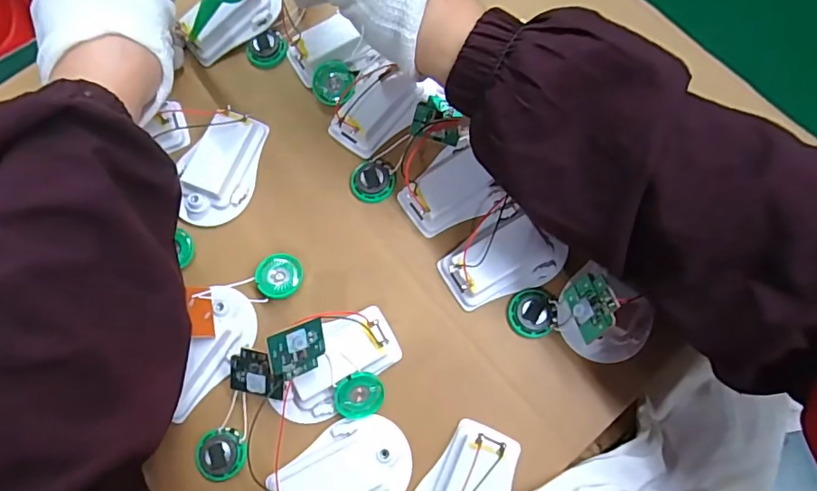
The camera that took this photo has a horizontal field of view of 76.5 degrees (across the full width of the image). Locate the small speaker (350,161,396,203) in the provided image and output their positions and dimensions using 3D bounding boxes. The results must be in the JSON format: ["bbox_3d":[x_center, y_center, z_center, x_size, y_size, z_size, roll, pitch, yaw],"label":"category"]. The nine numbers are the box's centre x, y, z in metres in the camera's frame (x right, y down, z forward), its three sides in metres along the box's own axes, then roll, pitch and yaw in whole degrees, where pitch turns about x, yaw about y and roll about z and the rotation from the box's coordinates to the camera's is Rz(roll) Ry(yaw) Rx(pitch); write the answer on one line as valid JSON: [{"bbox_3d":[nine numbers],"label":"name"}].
[{"bbox_3d":[-0.023,-0.042,0.336,0.029,0.008,0.027,1,78,-2],"label":"small speaker"}]

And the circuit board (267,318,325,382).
[{"bbox_3d":[-0.058,0.056,0.274,0.031,0.005,0.028,-16,109,-36],"label":"circuit board"}]

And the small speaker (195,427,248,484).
[{"bbox_3d":[-0.106,0.119,0.294,0.027,0.008,0.028,0,78,-2],"label":"small speaker"}]

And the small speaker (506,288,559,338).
[{"bbox_3d":[0.075,0.040,0.308,0.028,0.009,0.028,0,78,-2],"label":"small speaker"}]

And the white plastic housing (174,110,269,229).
[{"bbox_3d":[-0.121,-0.050,0.336,0.041,0.018,0.073,10,78,0],"label":"white plastic housing"}]

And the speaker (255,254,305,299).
[{"bbox_3d":[-0.080,0.019,0.321,0.026,0.010,0.028,0,76,0],"label":"speaker"}]

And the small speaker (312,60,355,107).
[{"bbox_3d":[-0.051,-0.111,0.352,0.029,0.011,0.029,1,100,8],"label":"small speaker"}]

